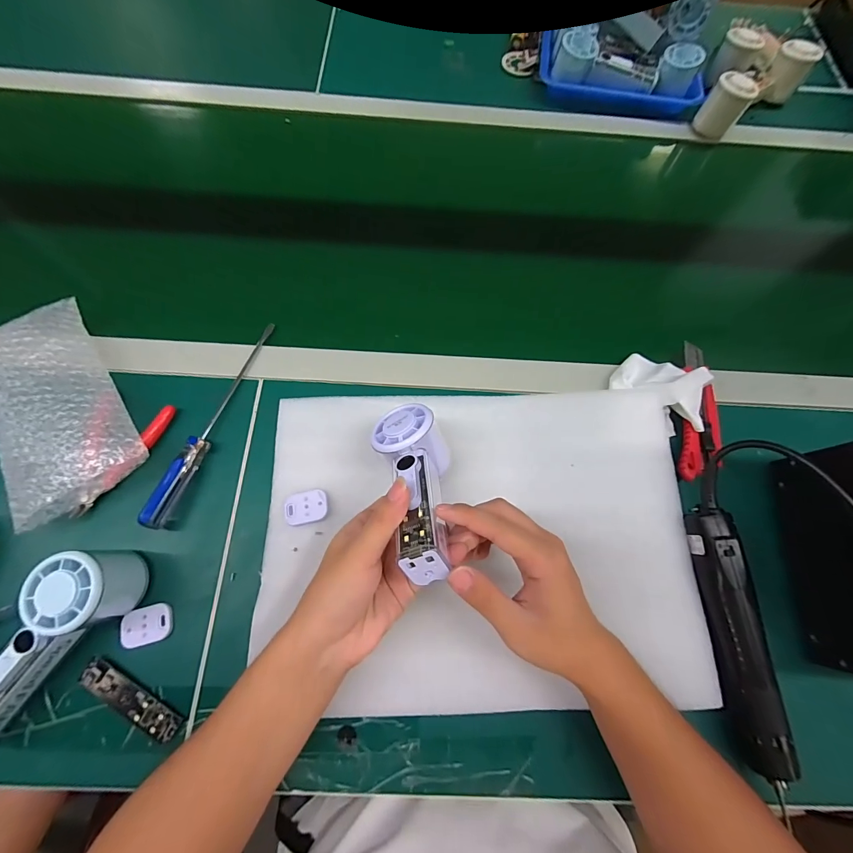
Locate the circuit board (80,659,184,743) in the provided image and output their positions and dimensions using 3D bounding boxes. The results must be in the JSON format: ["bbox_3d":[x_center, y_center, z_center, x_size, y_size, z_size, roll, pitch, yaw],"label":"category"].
[{"bbox_3d":[-0.234,0.217,0.299,0.086,0.006,0.019,33,65,3],"label":"circuit board"}]

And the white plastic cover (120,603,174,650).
[{"bbox_3d":[-0.236,0.168,0.319,0.038,0.004,0.029,-15,72,-8],"label":"white plastic cover"}]

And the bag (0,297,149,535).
[{"bbox_3d":[-0.355,-0.021,0.361,0.112,0.045,0.209,-34,75,-14],"label":"bag"}]

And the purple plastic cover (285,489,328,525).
[{"bbox_3d":[-0.109,0.073,0.342,0.038,0.005,0.028,-11,71,-7],"label":"purple plastic cover"}]

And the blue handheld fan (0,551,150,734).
[{"bbox_3d":[-0.302,0.169,0.284,0.052,0.061,0.170,39,73,11],"label":"blue handheld fan"}]

